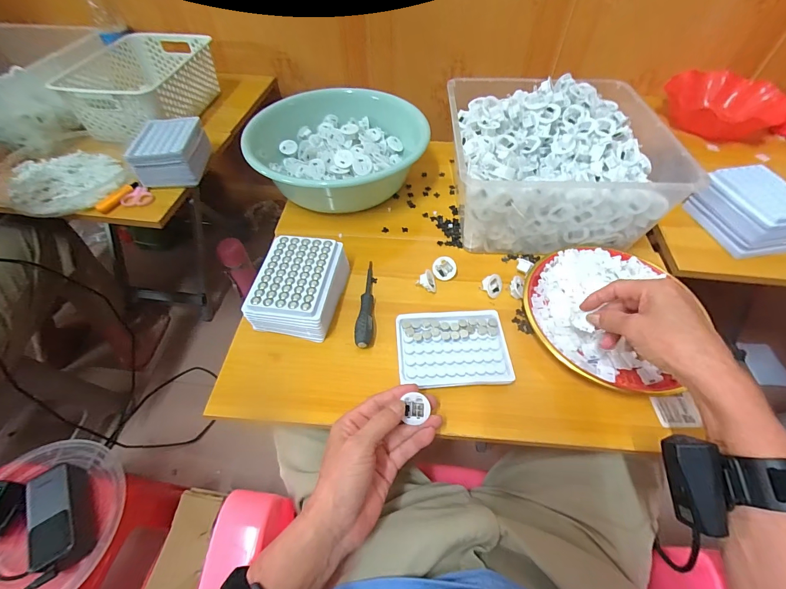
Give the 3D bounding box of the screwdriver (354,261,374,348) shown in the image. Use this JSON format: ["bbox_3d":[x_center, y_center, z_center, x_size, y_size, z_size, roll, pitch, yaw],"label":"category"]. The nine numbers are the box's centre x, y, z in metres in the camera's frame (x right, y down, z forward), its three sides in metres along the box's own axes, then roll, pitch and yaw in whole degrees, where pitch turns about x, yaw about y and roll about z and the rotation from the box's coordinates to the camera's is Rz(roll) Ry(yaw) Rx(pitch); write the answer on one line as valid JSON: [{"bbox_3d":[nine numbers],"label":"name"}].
[{"bbox_3d":[-0.037,0.009,0.486,0.022,0.020,0.145,0,53,0],"label":"screwdriver"}]

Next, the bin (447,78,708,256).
[{"bbox_3d":[0.238,-0.205,0.563,0.296,0.146,0.264,2,53,2],"label":"bin"}]

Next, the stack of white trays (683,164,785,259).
[{"bbox_3d":[0.568,-0.132,0.562,0.108,0.079,0.135,-14,54,-10],"label":"stack of white trays"}]

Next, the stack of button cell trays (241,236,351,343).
[{"bbox_3d":[-0.124,-0.009,0.478,0.099,0.059,0.136,9,53,7],"label":"stack of button cell trays"}]

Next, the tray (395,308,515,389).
[{"bbox_3d":[0.073,0.068,0.447,0.133,0.024,0.097,-2,53,-2],"label":"tray"}]

